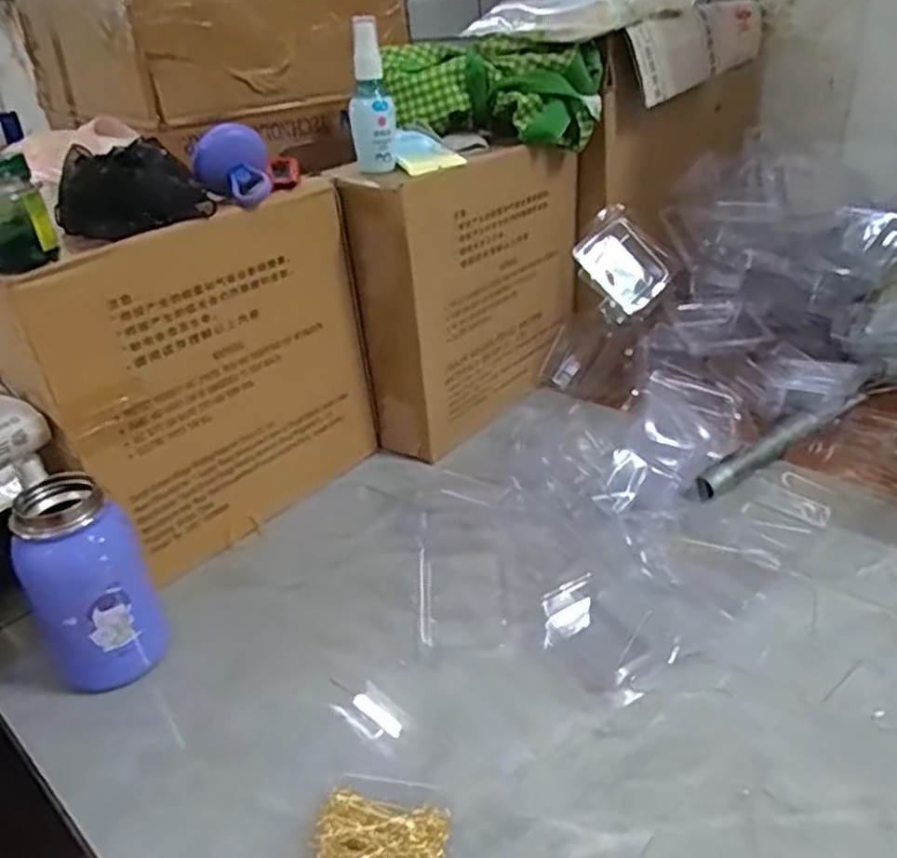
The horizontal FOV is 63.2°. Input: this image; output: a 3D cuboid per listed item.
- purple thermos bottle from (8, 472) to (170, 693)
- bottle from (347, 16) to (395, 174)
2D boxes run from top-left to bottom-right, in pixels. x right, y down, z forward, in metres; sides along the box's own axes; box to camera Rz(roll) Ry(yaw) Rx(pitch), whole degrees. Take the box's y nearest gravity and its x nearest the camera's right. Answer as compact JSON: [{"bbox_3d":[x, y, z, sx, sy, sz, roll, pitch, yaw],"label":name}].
[{"bbox_3d":[-0.240,0.108,0.495,0.071,0.141,0.060,-18,32,-24],"label":"purple thermos bottle"},{"bbox_3d":[-0.067,-0.280,0.619,0.037,0.118,0.026,-7,30,-4],"label":"bottle"}]

